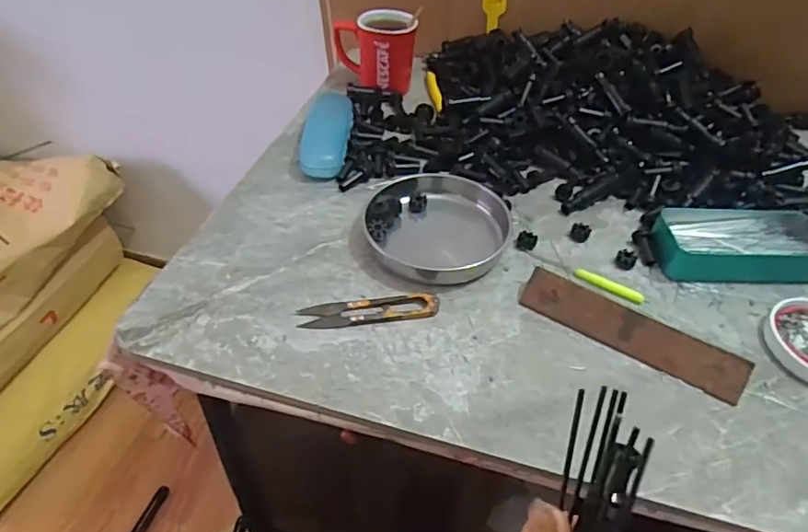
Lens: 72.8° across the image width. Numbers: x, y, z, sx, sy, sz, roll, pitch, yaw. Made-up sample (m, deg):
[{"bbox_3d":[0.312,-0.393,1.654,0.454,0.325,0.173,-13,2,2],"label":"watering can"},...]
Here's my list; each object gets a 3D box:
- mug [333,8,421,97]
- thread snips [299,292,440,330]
[{"bbox_3d":[-0.038,-0.279,0.718,0.105,0.085,0.069,-1,45,-5],"label":"mug"},{"bbox_3d":[-0.029,0.036,0.461,0.115,0.010,0.027,-4,45,-8],"label":"thread snips"}]

